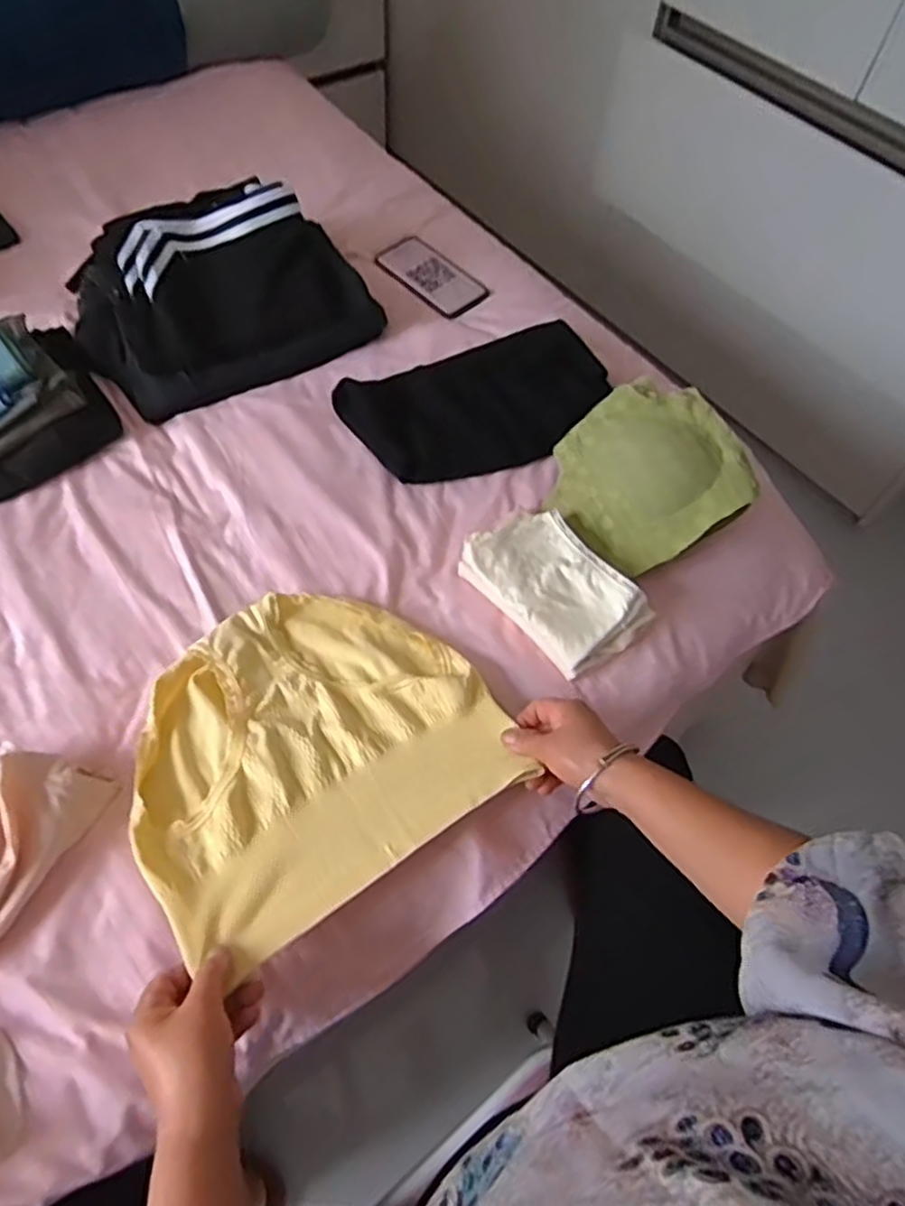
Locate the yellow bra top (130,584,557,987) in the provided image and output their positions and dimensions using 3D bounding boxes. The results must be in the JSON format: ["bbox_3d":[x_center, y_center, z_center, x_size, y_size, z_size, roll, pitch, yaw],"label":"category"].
[{"bbox_3d":[-0.128,0.117,0.625,0.301,0.040,0.271,-30,65,-20],"label":"yellow bra top"}]

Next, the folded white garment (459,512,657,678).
[{"bbox_3d":[0.102,-0.018,0.719,0.110,0.050,0.179,-37,68,-23],"label":"folded white garment"}]

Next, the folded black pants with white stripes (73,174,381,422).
[{"bbox_3d":[-0.278,-0.382,0.858,0.322,0.131,0.223,-24,63,-18],"label":"folded black pants with white stripes"}]

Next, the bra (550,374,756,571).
[{"bbox_3d":[0.204,-0.137,0.762,0.176,0.084,0.178,-24,63,-17],"label":"bra"}]

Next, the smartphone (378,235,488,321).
[{"bbox_3d":[-0.027,-0.454,0.991,0.083,0.013,0.165,-36,67,-23],"label":"smartphone"}]

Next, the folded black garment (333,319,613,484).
[{"bbox_3d":[0.037,-0.235,0.843,0.304,0.044,0.184,-24,63,-18],"label":"folded black garment"}]

